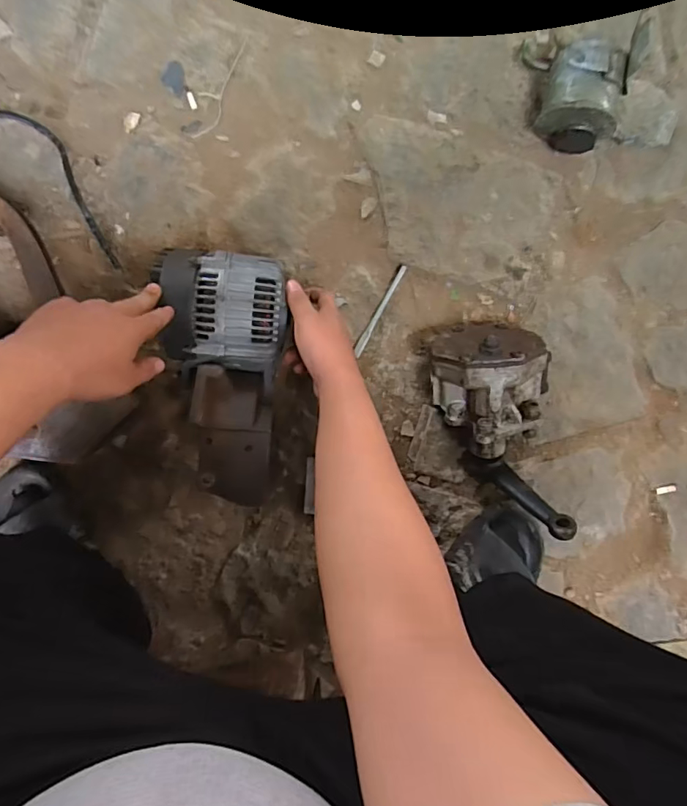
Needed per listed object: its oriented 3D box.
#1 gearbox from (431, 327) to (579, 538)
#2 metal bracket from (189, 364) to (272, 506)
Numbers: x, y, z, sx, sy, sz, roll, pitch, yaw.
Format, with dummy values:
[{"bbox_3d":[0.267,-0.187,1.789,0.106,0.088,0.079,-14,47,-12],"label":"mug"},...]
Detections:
[{"bbox_3d":[0.194,0.027,0.636,0.140,0.146,0.249,-8,96,-2],"label":"gearbox"},{"bbox_3d":[-0.128,0.036,0.589,0.085,0.052,0.159,-1,94,-3],"label":"metal bracket"}]

